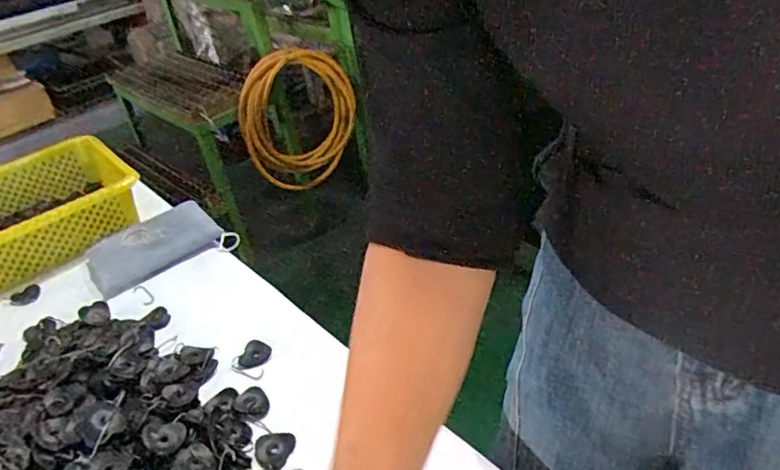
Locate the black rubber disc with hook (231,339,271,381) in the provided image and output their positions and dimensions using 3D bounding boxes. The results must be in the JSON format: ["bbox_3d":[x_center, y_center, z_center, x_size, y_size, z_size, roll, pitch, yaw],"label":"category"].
[{"bbox_3d":[-0.150,0.133,0.617,0.037,0.019,0.045,-1,37,14],"label":"black rubber disc with hook"}]

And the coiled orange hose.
[{"bbox_3d":[-0.268,-0.347,1.739,0.355,0.413,0.068,-22,21,-30],"label":"coiled orange hose"}]

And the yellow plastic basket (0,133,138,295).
[{"bbox_3d":[-0.552,-0.020,0.848,0.264,0.094,0.363,25,49,38],"label":"yellow plastic basket"}]

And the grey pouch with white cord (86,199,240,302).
[{"bbox_3d":[-0.320,0.012,0.793,0.178,0.026,0.119,-27,42,-26],"label":"grey pouch with white cord"}]

